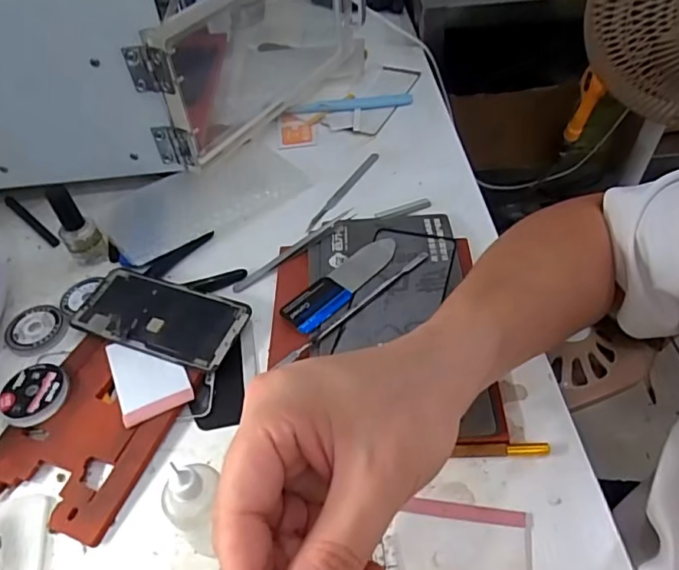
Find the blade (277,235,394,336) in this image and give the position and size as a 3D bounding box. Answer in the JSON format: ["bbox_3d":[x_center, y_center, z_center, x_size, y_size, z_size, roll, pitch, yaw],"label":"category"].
[{"bbox_3d":[0.005,-0.004,0.461,0.118,0.004,0.036,-37,55,-25],"label":"blade"}]

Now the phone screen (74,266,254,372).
[{"bbox_3d":[-0.147,0.024,0.448,0.140,0.007,0.068,15,52,18],"label":"phone screen"}]

